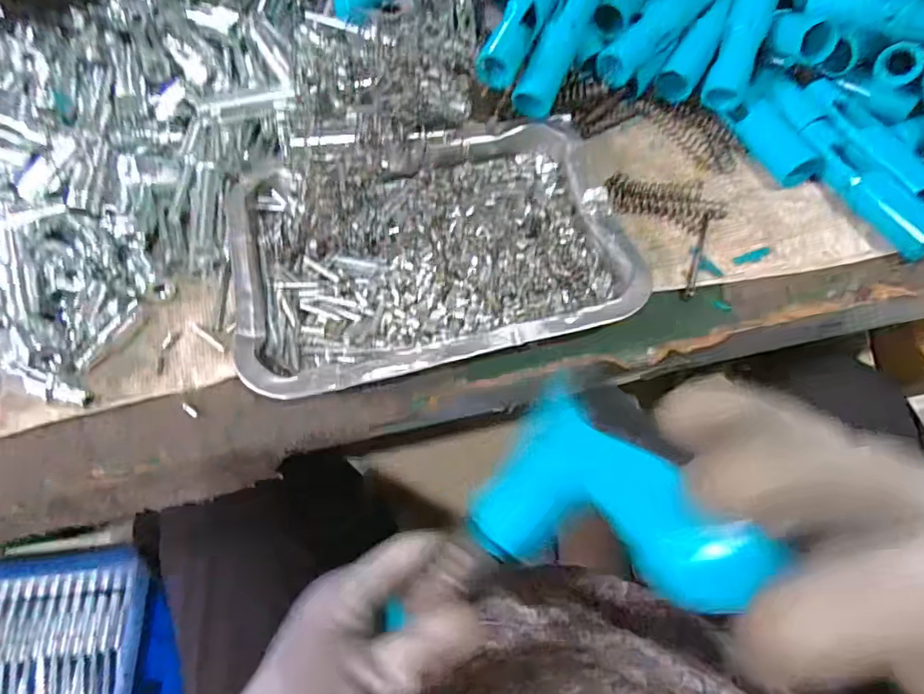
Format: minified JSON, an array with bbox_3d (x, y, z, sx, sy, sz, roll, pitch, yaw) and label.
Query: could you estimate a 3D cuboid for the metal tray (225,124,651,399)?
[{"bbox_3d":[-0.024,-0.067,0.374,0.244,0.029,0.175,-12,63,-6],"label":"metal tray"}]

